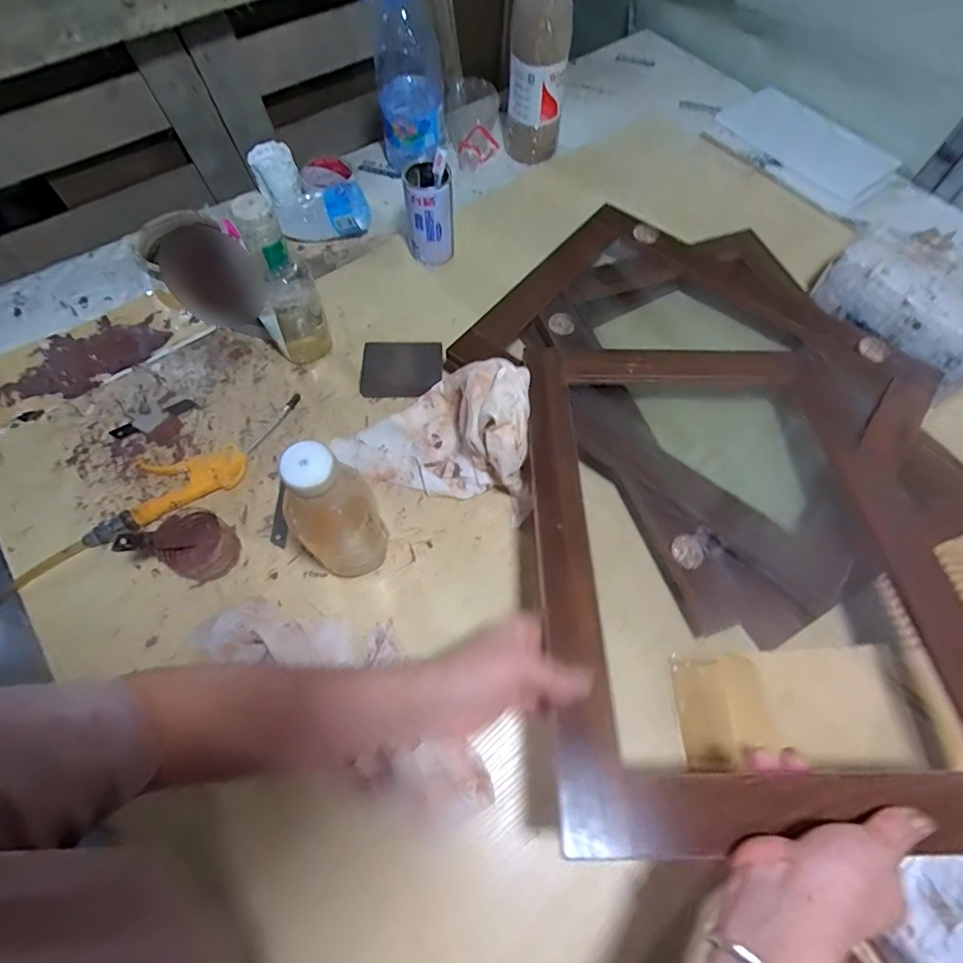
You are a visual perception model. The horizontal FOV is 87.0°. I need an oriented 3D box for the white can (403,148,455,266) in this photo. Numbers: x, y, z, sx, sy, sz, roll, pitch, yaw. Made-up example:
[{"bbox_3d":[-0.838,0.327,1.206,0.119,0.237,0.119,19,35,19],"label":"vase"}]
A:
[{"bbox_3d":[-0.070,-0.362,0.681,0.066,0.121,0.064,-2,64,-3],"label":"white can"}]

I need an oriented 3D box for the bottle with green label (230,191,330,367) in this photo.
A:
[{"bbox_3d":[-0.223,-0.218,0.571,0.066,0.201,0.060,-20,66,-11],"label":"bottle with green label"}]

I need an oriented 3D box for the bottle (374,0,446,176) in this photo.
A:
[{"bbox_3d":[-0.106,-0.588,0.743,0.095,0.247,0.085,-2,64,-3],"label":"bottle"}]

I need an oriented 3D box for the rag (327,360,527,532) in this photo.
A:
[{"bbox_3d":[-0.042,-0.067,0.547,0.216,0.121,0.127,17,65,6],"label":"rag"}]

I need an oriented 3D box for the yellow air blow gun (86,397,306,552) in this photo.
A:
[{"bbox_3d":[-0.319,-0.019,0.571,0.255,0.026,0.081,-29,68,-15],"label":"yellow air blow gun"}]

